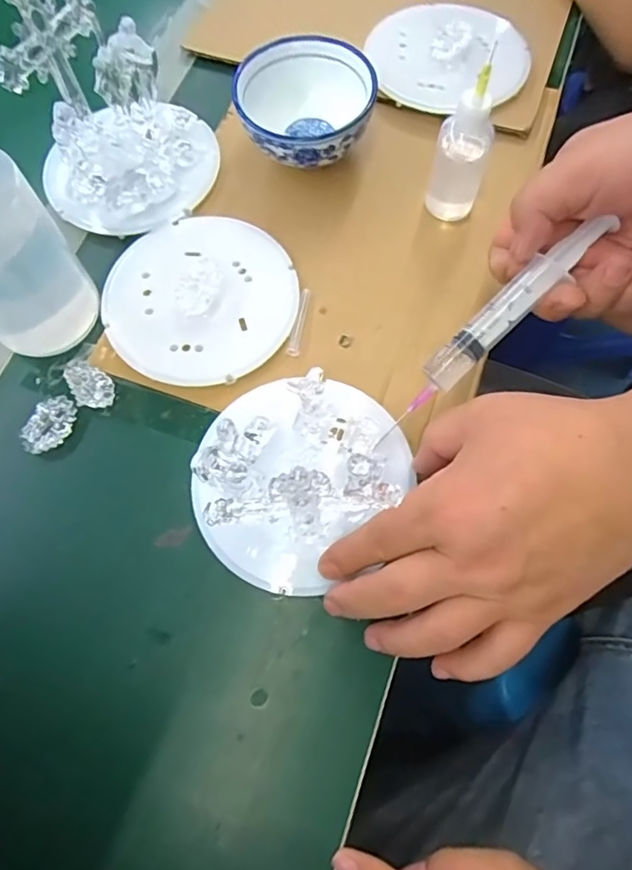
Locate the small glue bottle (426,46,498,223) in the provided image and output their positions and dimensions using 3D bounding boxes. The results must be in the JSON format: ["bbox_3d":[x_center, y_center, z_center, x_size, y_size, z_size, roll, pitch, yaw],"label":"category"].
[{"bbox_3d":[0.098,-0.191,0.361,0.034,0.105,0.035,14,71,5],"label":"small glue bottle"}]

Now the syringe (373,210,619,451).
[{"bbox_3d":[0.100,-0.063,0.318,0.164,0.015,0.020,-45,73,9],"label":"syringe"}]

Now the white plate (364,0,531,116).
[{"bbox_3d":[0.112,-0.314,0.449,0.125,0.024,0.121,0,70,0],"label":"white plate"}]

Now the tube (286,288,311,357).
[{"bbox_3d":[-0.011,-0.077,0.370,0.008,0.004,0.051,9,70,4],"label":"tube"}]

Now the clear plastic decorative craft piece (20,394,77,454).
[{"bbox_3d":[-0.167,-0.006,0.346,0.023,0.014,0.039,24,72,9],"label":"clear plastic decorative craft piece"}]

